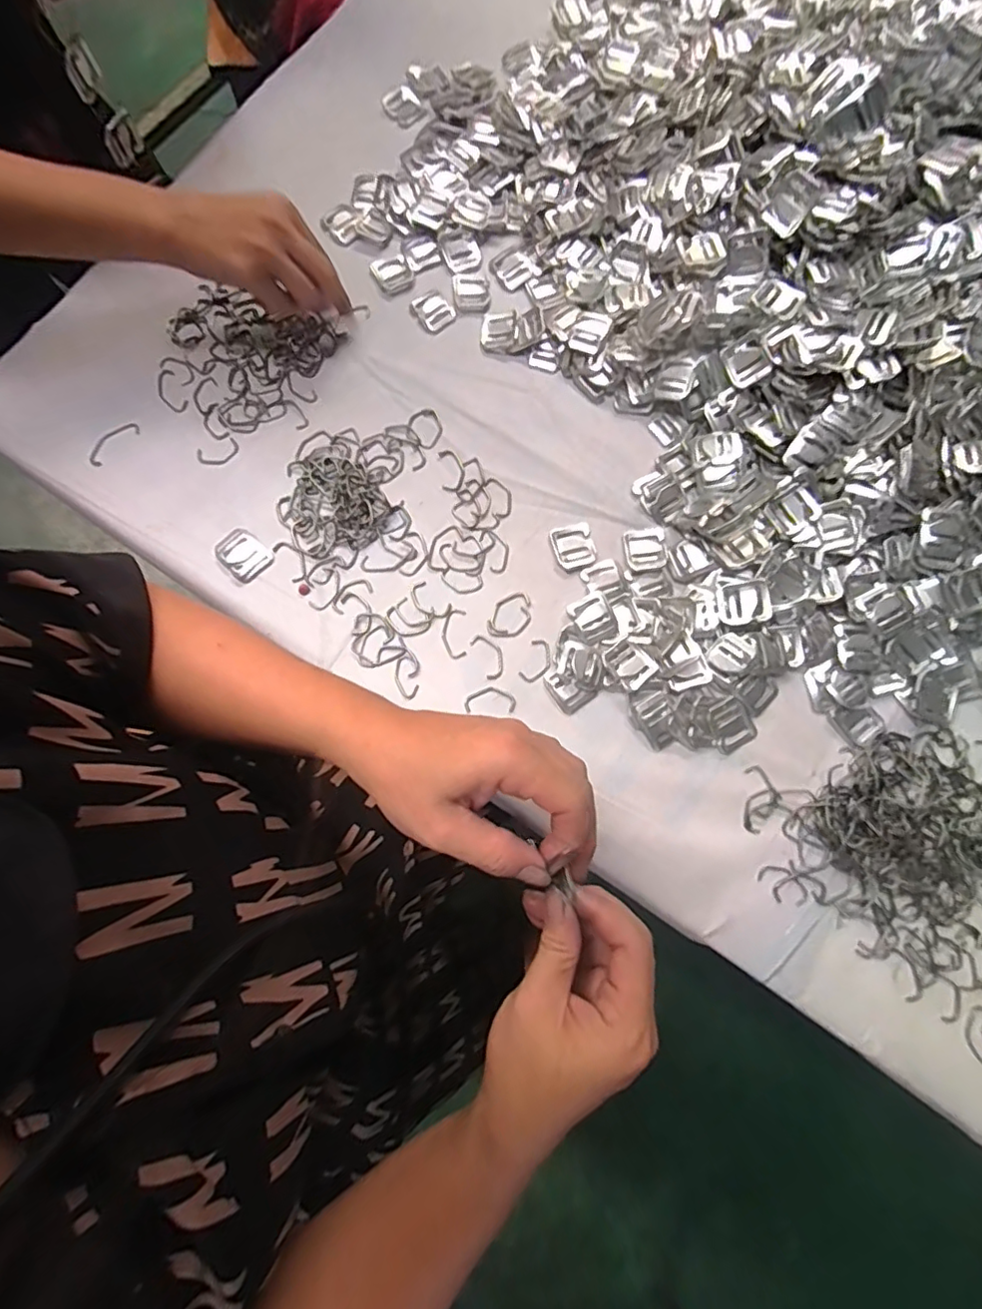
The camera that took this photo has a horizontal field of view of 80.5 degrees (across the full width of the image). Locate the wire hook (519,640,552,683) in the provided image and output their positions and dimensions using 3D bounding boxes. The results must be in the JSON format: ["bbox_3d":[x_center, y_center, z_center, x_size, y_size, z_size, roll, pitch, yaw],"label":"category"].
[{"bbox_3d":[0.035,0.006,0.419,0.020,0.004,0.033,19,75,16],"label":"wire hook"}]

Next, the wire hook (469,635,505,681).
[{"bbox_3d":[0.000,0.001,0.421,0.018,0.004,0.034,-26,78,-6],"label":"wire hook"}]

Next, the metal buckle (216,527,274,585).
[{"bbox_3d":[-0.184,-0.075,0.433,0.032,0.004,0.039,-41,80,-9],"label":"metal buckle"}]

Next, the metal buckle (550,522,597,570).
[{"bbox_3d":[0.063,-0.082,0.439,0.030,0.004,0.034,-15,77,-4],"label":"metal buckle"}]

